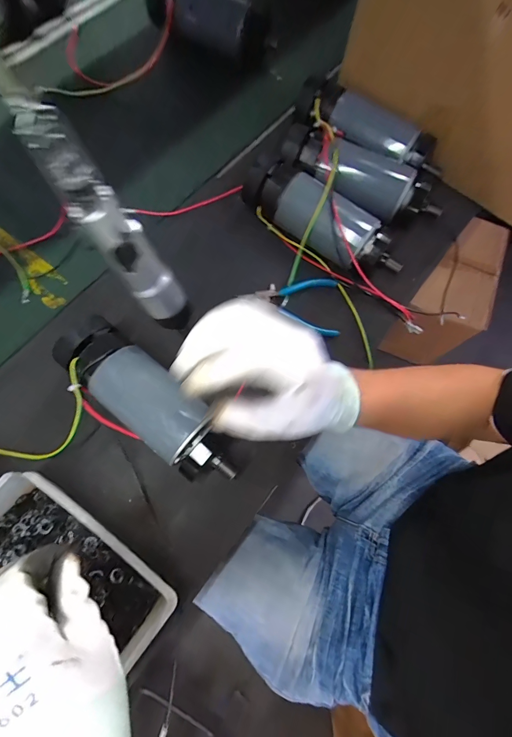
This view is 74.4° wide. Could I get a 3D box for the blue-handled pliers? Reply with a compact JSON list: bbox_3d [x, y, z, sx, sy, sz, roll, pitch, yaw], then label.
[{"bbox_3d":[0.047,-0.086,0.442,0.122,0.020,0.080,4,73,-2],"label":"blue-handled pliers"}]

